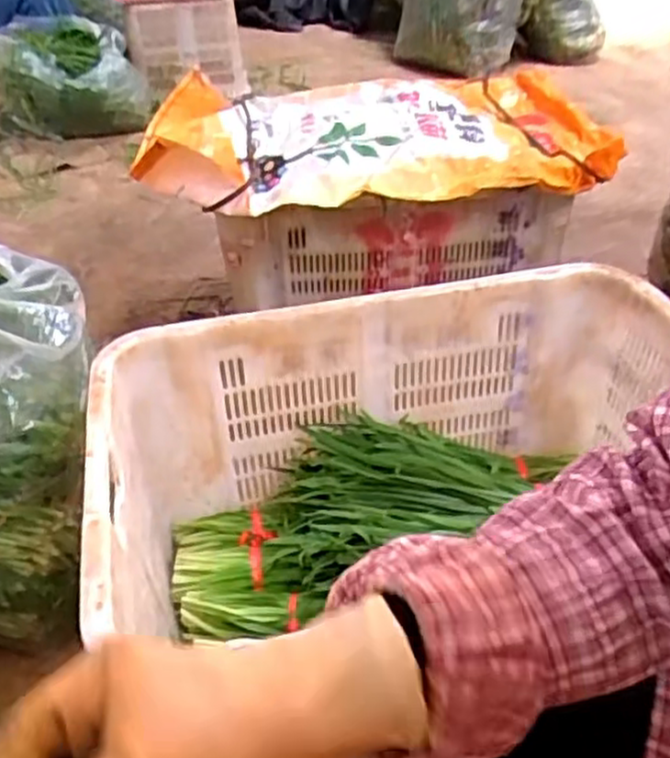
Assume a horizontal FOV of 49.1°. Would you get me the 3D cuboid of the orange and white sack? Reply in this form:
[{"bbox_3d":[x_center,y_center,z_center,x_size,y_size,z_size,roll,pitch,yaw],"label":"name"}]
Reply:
[{"bbox_3d":[0.063,-0.456,1.336,0.819,0.099,0.524,-2,36,-1],"label":"orange and white sack"}]

